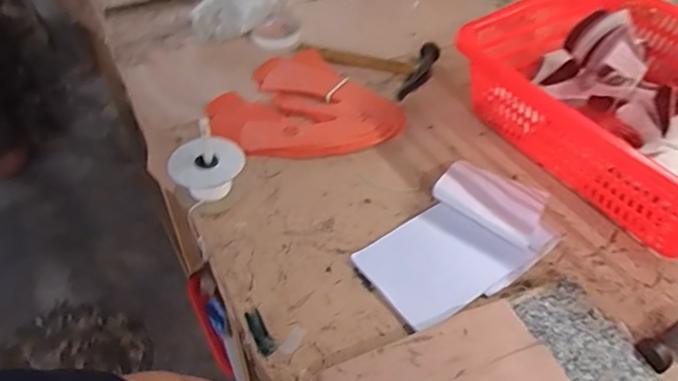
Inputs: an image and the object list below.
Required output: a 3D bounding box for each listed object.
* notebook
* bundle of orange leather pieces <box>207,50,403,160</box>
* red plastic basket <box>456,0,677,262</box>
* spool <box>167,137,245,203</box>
[{"bbox_3d":[0.150,0.053,0.627,0.249,0.034,0.147,-31,53,-26],"label":"notebook"},{"bbox_3d":[-0.062,-0.125,0.792,0.238,0.025,0.259,0,46,0],"label":"bundle of orange leather pieces"},{"bbox_3d":[0.405,-0.119,0.700,0.305,0.129,0.424,-25,51,-21],"label":"red plastic basket"},{"bbox_3d":[-0.168,-0.025,0.675,0.092,0.062,0.079,-22,51,-19],"label":"spool"}]

